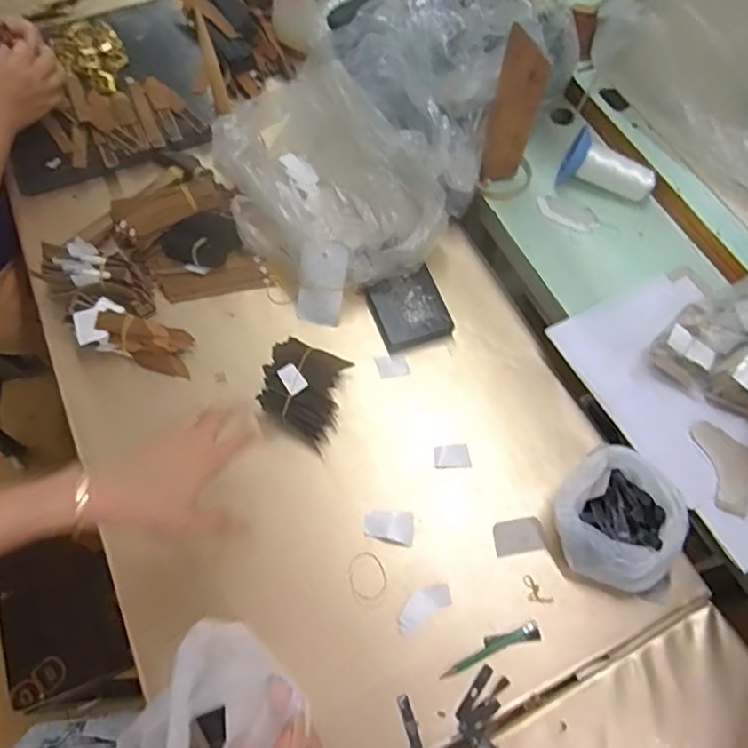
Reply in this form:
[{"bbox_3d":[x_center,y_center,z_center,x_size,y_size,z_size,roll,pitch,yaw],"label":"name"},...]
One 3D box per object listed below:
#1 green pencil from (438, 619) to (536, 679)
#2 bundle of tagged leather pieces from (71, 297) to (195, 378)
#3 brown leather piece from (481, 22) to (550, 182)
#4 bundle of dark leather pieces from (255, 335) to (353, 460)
[{"bbox_3d":[0.110,0.262,0.565,0.103,0.004,0.008,-24,67,-11],"label":"green pencil"},{"bbox_3d":[-0.275,-0.043,0.686,0.134,0.026,0.053,22,66,-6],"label":"bundle of tagged leather pieces"},{"bbox_3d":[0.159,-0.296,0.682,0.049,0.178,0.014,16,60,6],"label":"brown leather piece"},{"bbox_3d":[-0.081,0.018,0.656,0.089,0.043,0.105,17,66,8],"label":"bundle of dark leather pieces"}]

